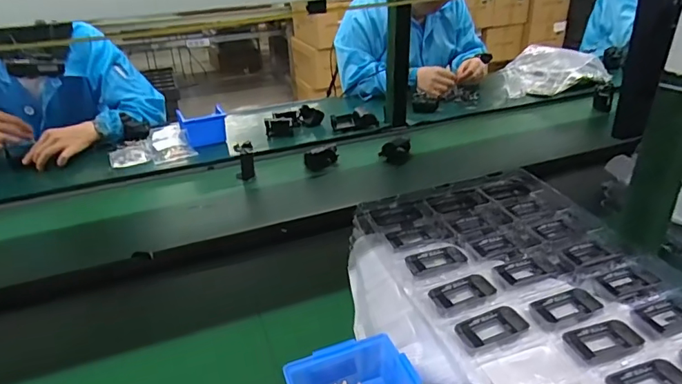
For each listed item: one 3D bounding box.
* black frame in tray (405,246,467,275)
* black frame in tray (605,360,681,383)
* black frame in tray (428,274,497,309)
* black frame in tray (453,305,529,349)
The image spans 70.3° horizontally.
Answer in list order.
[{"bbox_3d":[0.121,0.086,0.621,0.076,0.007,0.036,-11,30,-15],"label":"black frame in tray"},{"bbox_3d":[0.285,0.177,0.448,0.073,0.007,0.039,-13,31,-19],"label":"black frame in tray"},{"bbox_3d":[0.140,0.116,0.560,0.076,0.011,0.041,-17,32,-25],"label":"black frame in tray"},{"bbox_3d":[0.158,0.142,0.516,0.076,0.007,0.037,-13,31,-18],"label":"black frame in tray"}]

